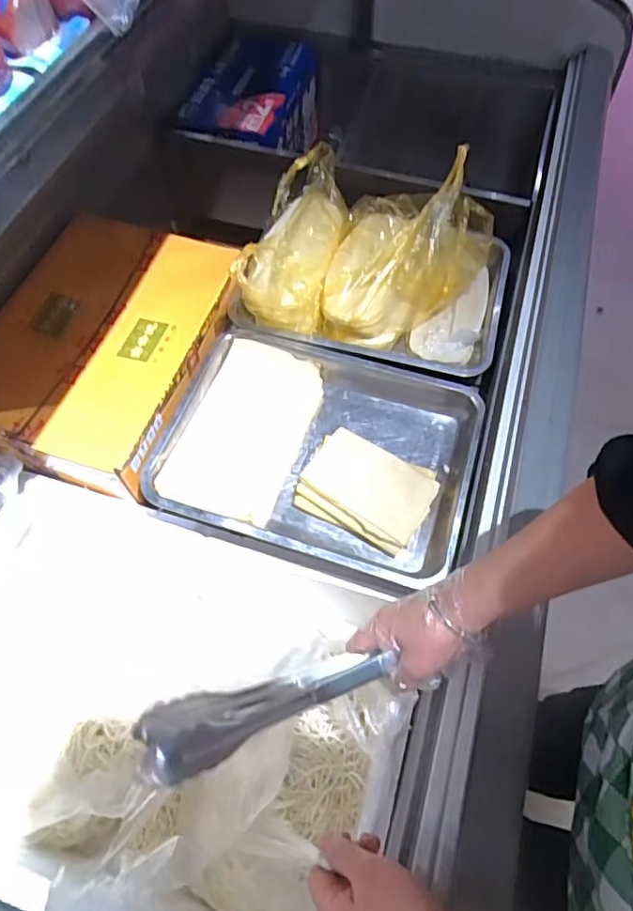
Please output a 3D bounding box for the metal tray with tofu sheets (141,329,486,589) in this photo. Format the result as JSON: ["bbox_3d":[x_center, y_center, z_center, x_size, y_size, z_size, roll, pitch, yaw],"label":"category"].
[{"bbox_3d":[0.003,-0.005,0.747,0.387,0.063,0.293,15,62,9],"label":"metal tray with tofu sheets"}]

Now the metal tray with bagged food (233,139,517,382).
[{"bbox_3d":[0.087,-0.310,0.829,0.367,0.153,0.363,14,62,8],"label":"metal tray with bagged food"}]

